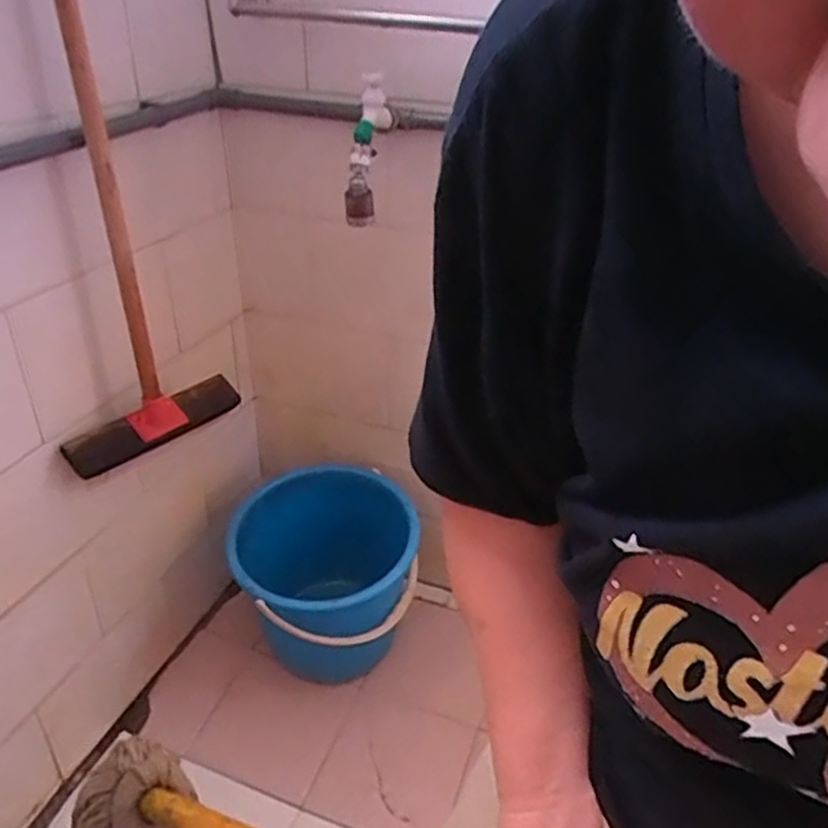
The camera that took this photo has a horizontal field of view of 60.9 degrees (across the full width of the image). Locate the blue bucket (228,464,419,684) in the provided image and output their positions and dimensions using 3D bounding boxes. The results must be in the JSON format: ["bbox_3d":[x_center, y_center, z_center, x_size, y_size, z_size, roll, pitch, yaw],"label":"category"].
[{"bbox_3d":[-0.172,0.328,1.370,0.328,0.356,0.303,2,33,-1],"label":"blue bucket"}]

